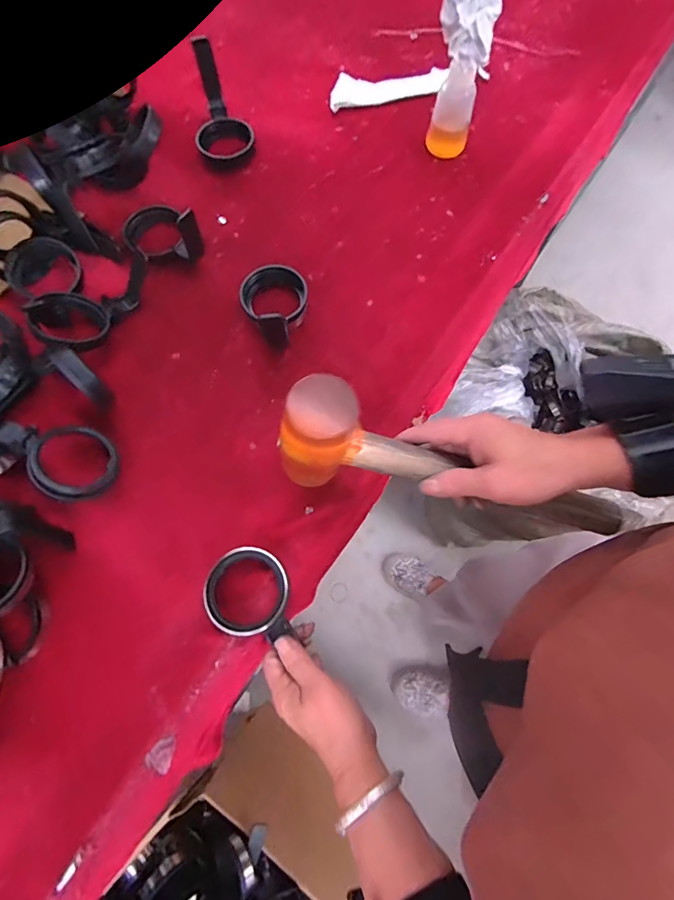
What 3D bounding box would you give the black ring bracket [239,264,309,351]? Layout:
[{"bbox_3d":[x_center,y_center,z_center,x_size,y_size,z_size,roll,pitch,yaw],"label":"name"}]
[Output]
[{"bbox_3d":[-0.069,-0.157,0.447,0.065,0.029,0.083,20,74,7],"label":"black ring bracket"}]

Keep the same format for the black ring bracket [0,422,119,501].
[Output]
[{"bbox_3d":[-0.247,0.011,0.371,0.092,0.019,0.070,6,59,-30],"label":"black ring bracket"}]

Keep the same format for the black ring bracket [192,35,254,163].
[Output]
[{"bbox_3d":[-0.151,-0.422,0.518,0.071,0.043,0.129,-19,97,-5],"label":"black ring bracket"}]

